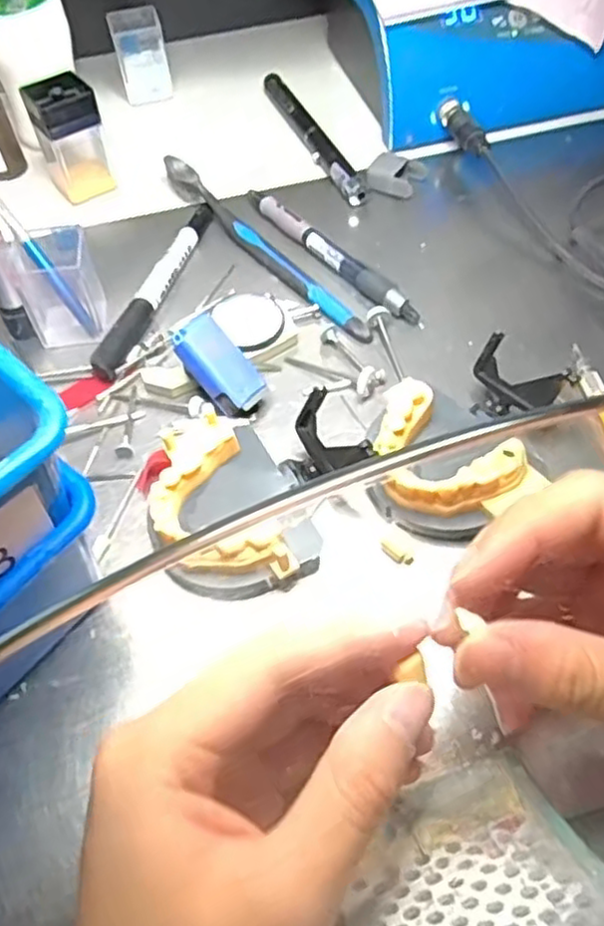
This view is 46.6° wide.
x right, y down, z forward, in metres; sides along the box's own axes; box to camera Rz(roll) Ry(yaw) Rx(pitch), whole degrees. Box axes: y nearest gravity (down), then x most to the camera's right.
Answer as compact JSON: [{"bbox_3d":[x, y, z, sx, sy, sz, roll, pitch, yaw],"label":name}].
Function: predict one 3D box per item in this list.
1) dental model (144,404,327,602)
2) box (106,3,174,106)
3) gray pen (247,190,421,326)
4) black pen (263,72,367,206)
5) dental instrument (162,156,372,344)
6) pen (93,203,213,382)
[{"bbox_3d":[-0.032,0.018,0.285,0.059,0.025,0.074,-27,58,-15],"label":"dental model"},{"bbox_3d":[-0.114,-0.287,0.500,0.034,0.053,0.039,-15,56,-8],"label":"box"},{"bbox_3d":[0.014,-0.118,0.389,0.012,0.011,0.139,-34,60,-19],"label":"gray pen"},{"bbox_3d":[0.006,-0.215,0.459,0.017,0.012,0.152,-19,57,-11],"label":"black pen"},{"bbox_3d":[-0.025,-0.124,0.394,0.013,0.020,0.183,-34,60,-19],"label":"dental instrument"},{"bbox_3d":[-0.077,-0.096,0.378,0.014,0.012,0.136,12,57,10],"label":"pen"}]

